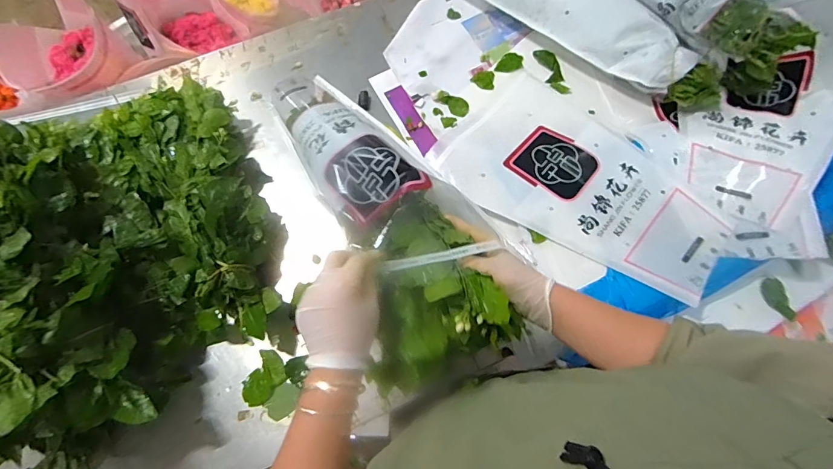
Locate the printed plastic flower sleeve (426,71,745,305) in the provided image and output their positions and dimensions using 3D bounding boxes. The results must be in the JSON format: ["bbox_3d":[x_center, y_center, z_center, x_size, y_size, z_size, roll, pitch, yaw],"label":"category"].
[{"bbox_3d":[0.279,-0.094,0.689,0.456,0.017,0.269,39,73,21],"label":"printed plastic flower sleeve"}]

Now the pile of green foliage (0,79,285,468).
[{"bbox_3d":[-0.460,0.020,0.563,0.491,0.251,0.447,-37,74,-11],"label":"pile of green foliage"}]

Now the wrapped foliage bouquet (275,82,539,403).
[{"bbox_3d":[-0.054,-0.073,0.559,0.207,0.090,0.513,-27,62,-8],"label":"wrapped foliage bouquet"}]

